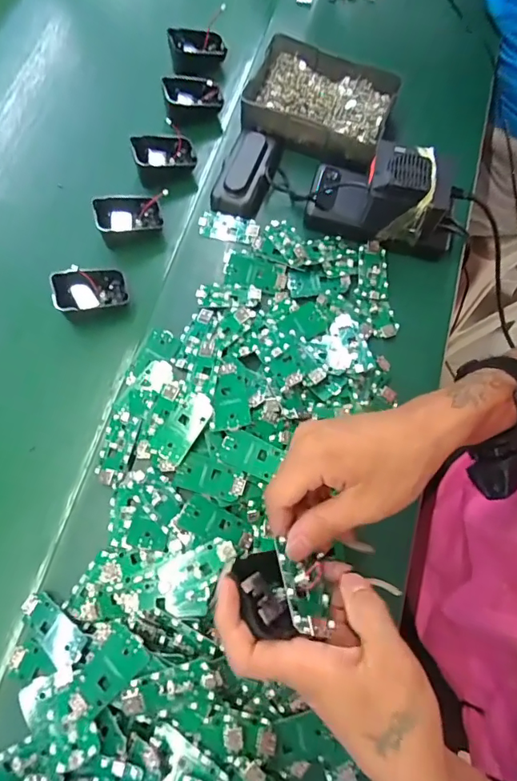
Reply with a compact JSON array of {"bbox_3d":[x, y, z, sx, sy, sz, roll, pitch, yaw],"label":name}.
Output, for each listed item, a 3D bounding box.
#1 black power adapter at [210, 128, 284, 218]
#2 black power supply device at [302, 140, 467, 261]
[{"bbox_3d":[-0.013,-0.243,0.523,0.057,0.025,0.112,13,72,5],"label":"black power adapter"},{"bbox_3d":[0.131,-0.203,0.485,0.152,0.071,0.076,15,72,5],"label":"black power supply device"}]

